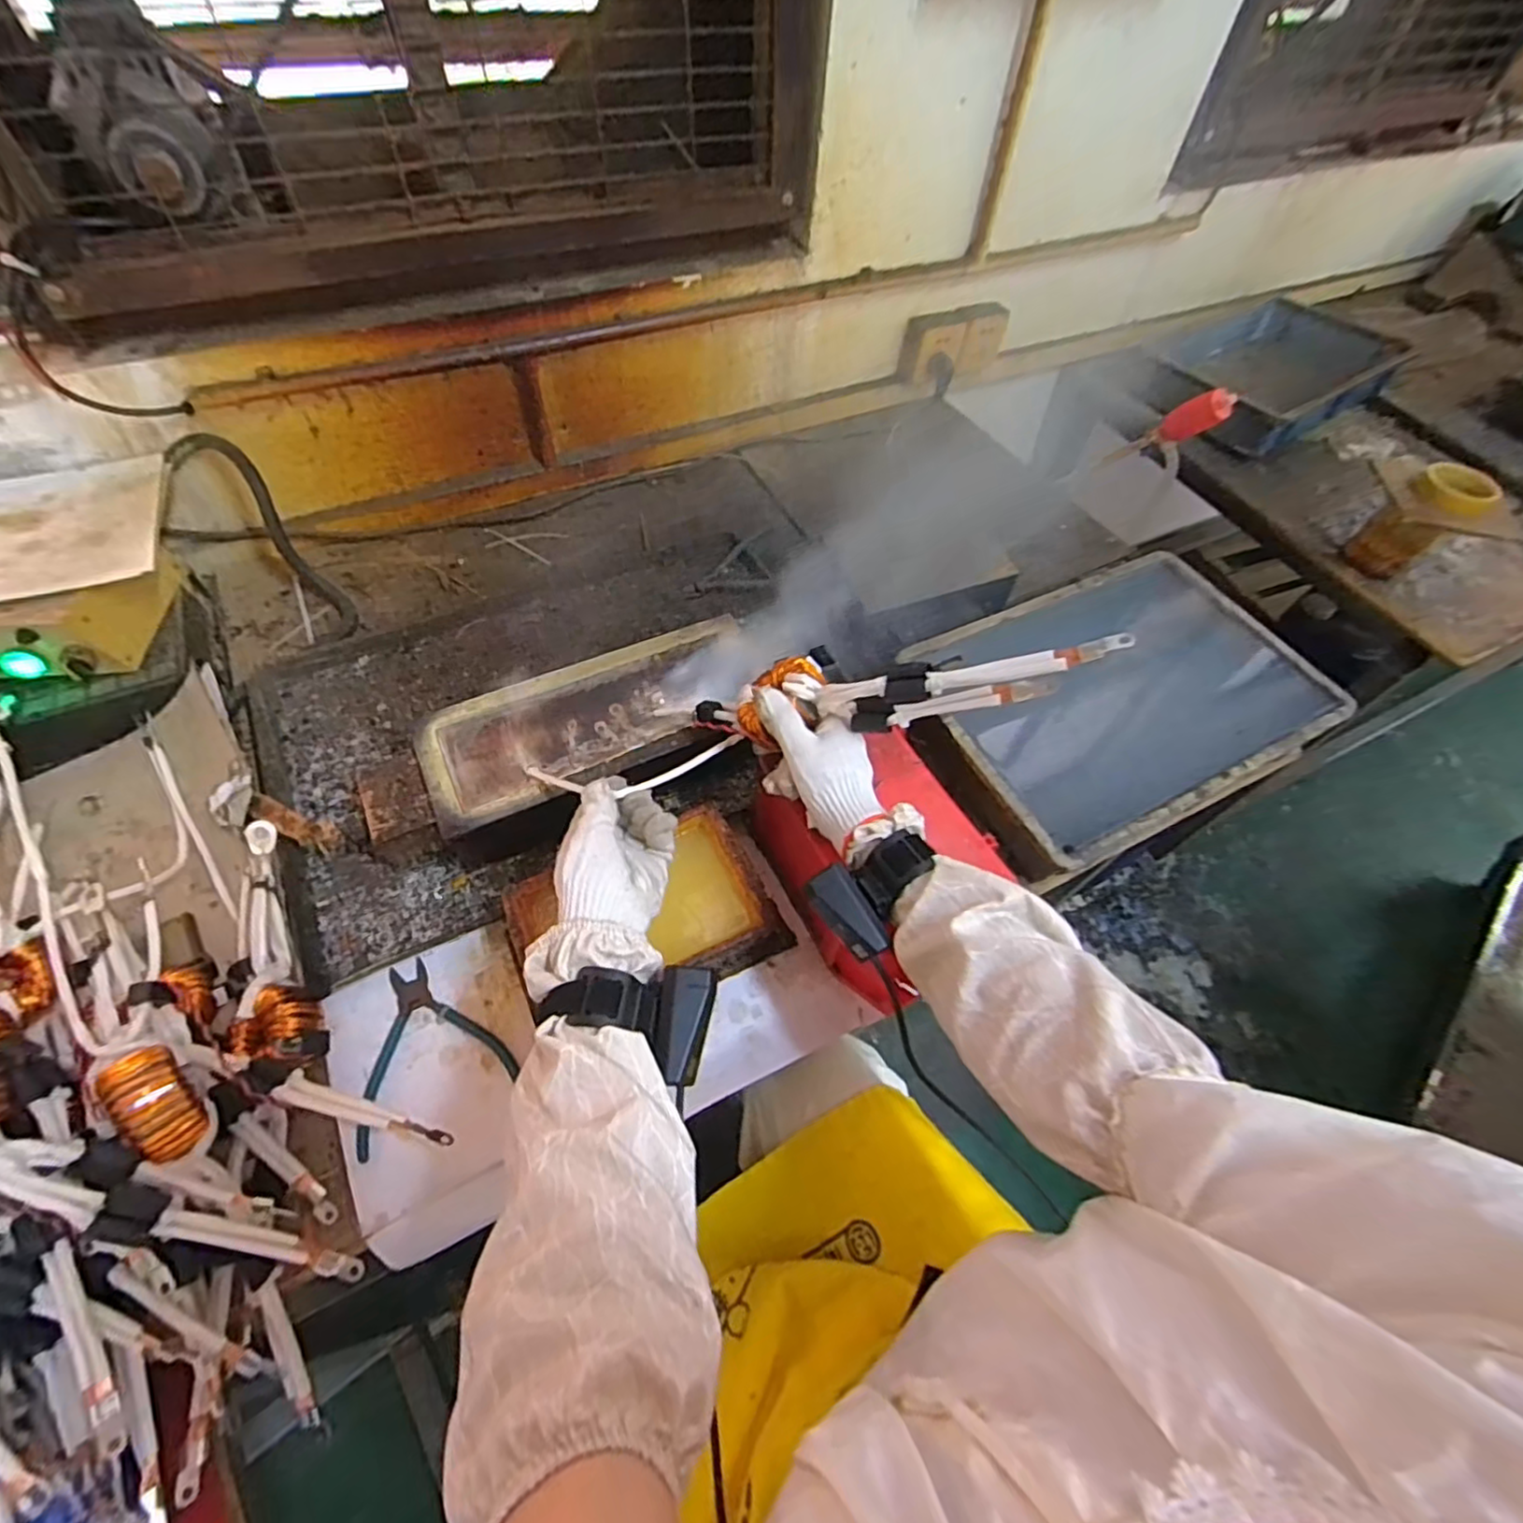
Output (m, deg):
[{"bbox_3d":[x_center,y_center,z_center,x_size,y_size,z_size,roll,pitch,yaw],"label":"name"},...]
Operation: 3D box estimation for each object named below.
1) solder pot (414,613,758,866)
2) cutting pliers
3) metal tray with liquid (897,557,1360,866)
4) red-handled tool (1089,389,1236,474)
[{"bbox_3d":[-0.150,-0.021,0.676,0.333,0.090,0.174,-20,61,-16],"label":"solder pot"},{"bbox_3d":[-0.274,0.226,0.552,0.117,0.009,0.134,-20,61,-16],"label":"cutting pliers"},{"bbox_3d":[0.407,-0.075,0.770,0.446,0.076,0.287,-23,61,-17],"label":"metal tray with liquid"},{"bbox_3d":[0.686,-0.564,1.182,0.049,0.323,0.054,-9,97,-9],"label":"red-handled tool"}]

